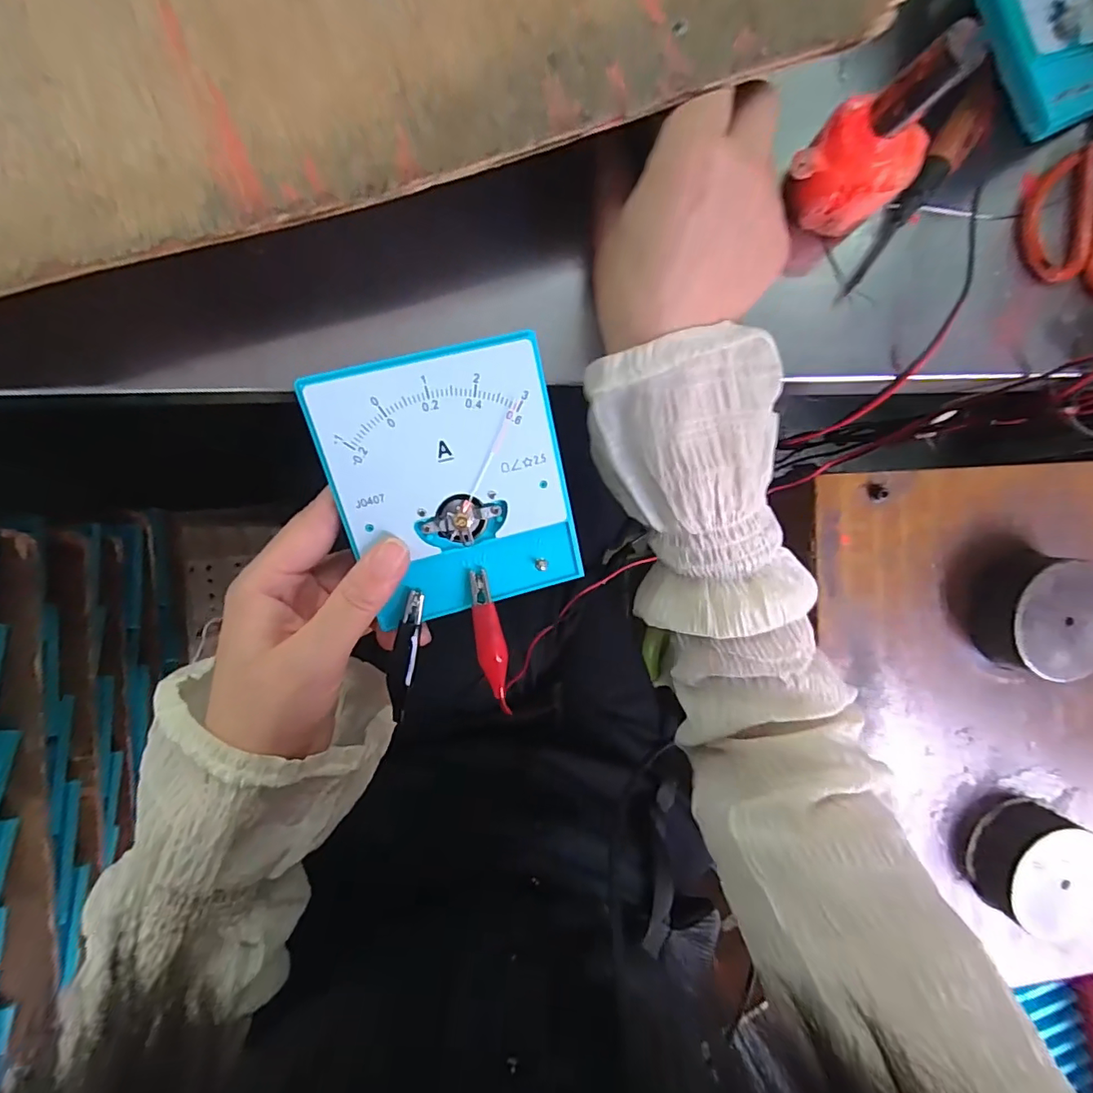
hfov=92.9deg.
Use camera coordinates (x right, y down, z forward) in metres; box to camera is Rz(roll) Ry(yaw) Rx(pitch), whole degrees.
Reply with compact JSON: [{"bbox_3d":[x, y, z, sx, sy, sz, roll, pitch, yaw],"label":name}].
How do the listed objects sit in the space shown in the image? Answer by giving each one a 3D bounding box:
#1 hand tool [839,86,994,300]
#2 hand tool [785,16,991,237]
[{"bbox_3d":[0.192,-0.178,0.267,0.017,0.021,0.110,31,88,-8],"label":"hand tool"},{"bbox_3d":[0.151,-0.181,0.225,0.048,0.084,0.053,45,87,-7],"label":"hand tool"}]

